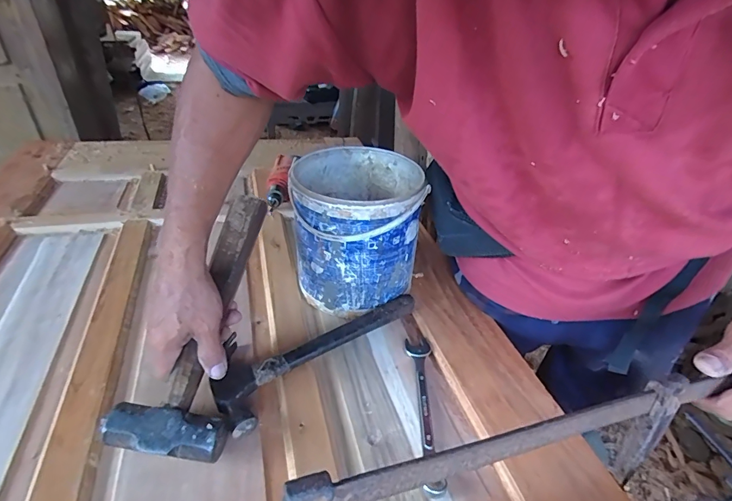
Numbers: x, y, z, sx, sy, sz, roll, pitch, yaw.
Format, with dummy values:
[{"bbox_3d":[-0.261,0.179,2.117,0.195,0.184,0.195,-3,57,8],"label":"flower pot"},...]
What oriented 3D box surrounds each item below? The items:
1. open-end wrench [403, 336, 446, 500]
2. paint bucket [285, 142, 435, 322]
[{"bbox_3d":[0.065,0.172,0.452,0.031,0.007,0.198,4,35,-1],"label":"open-end wrench"},{"bbox_3d":[-0.015,-0.030,0.577,0.165,0.182,0.176,2,35,-3],"label":"paint bucket"}]

